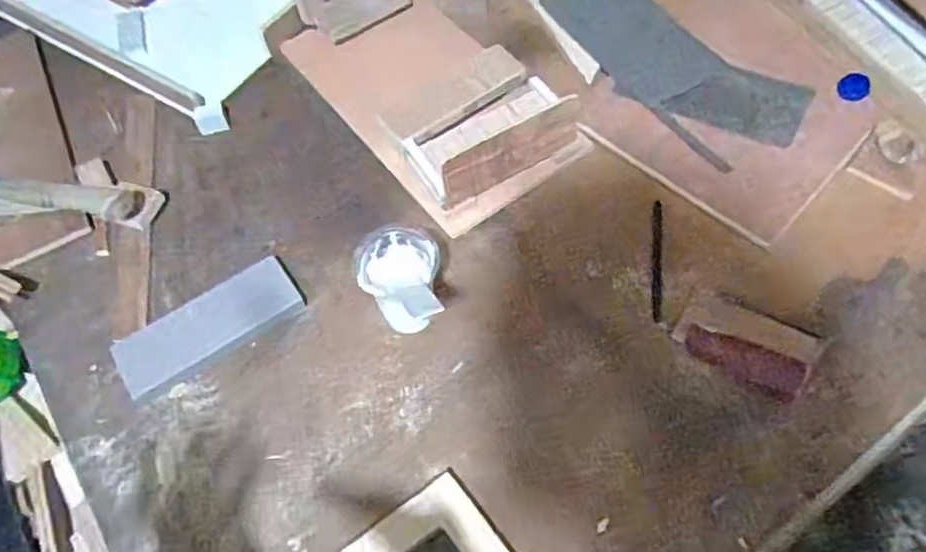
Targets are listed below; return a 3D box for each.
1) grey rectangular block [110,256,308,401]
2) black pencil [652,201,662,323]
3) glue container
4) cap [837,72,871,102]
[{"bbox_3d":[-0.239,0.043,0.649,0.171,0.014,0.063,-32,63,-14],"label":"grey rectangular block"},{"bbox_3d":[0.185,-0.016,0.660,0.009,0.005,0.133,5,61,7],"label":"black pencil"},{"bbox_3d":[-0.054,0.009,0.616,0.067,0.089,0.067,2,60,5],"label":"glue container"},{"bbox_3d":[0.418,-0.202,0.738,0.031,0.009,0.036,27,66,18],"label":"cap"}]

